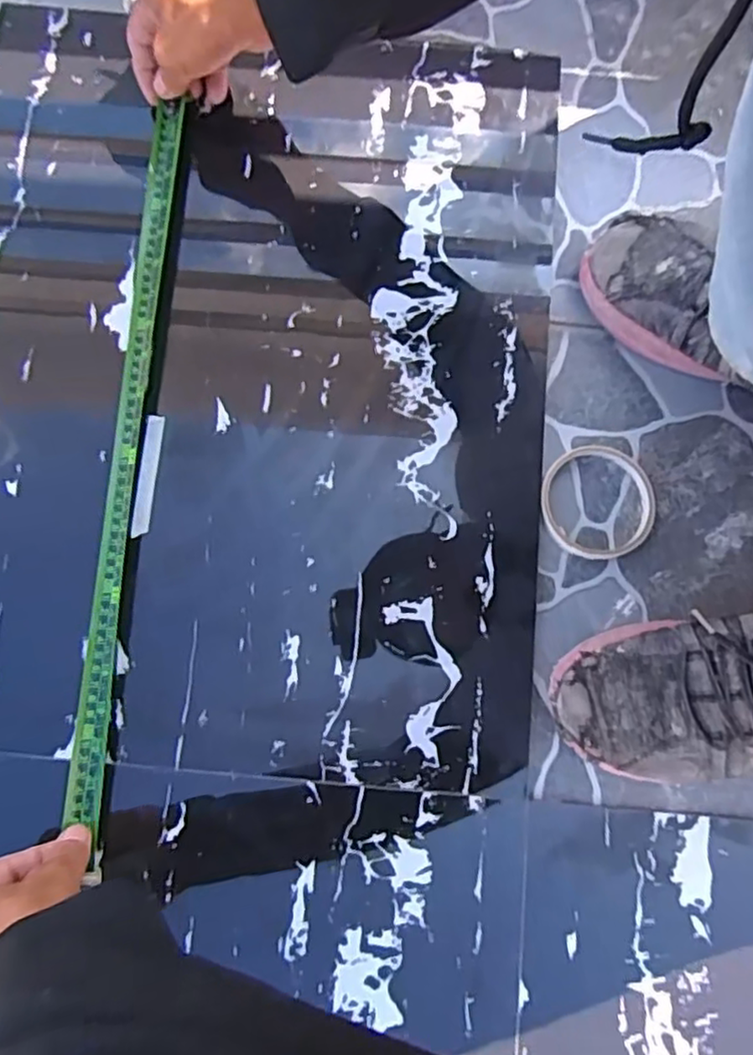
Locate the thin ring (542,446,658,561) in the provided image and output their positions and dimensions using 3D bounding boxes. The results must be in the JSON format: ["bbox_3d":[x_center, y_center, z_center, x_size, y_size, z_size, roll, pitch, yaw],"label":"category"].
[{"bbox_3d":[0.167,-0.020,0.501,0.088,0.014,0.087,0,79,-1],"label":"thin ring"}]

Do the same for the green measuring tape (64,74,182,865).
[{"bbox_3d":[-0.181,-0.068,0.488,0.023,0.010,0.528,4,80,0],"label":"green measuring tape"}]

